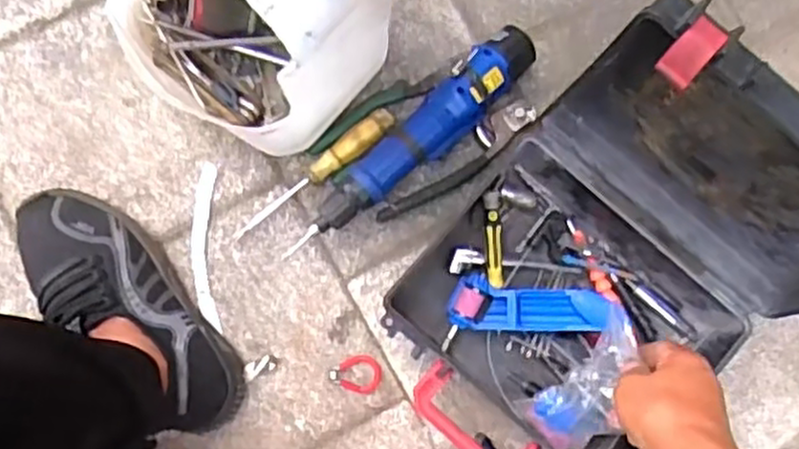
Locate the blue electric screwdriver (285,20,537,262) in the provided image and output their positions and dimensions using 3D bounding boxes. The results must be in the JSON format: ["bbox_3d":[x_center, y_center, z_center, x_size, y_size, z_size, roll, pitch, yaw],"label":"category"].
[{"bbox_3d":[0.012,-0.076,0.747,0.310,0.053,0.055,-43,88,-9],"label":"blue electric screwdriver"}]

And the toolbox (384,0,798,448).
[{"bbox_3d":[0.187,0.058,0.620,0.283,0.302,0.285,40,80,1],"label":"toolbox"}]

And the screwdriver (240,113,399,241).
[{"bbox_3d":[-0.081,-0.048,0.760,0.189,0.029,0.024,-42,88,-9],"label":"screwdriver"}]

